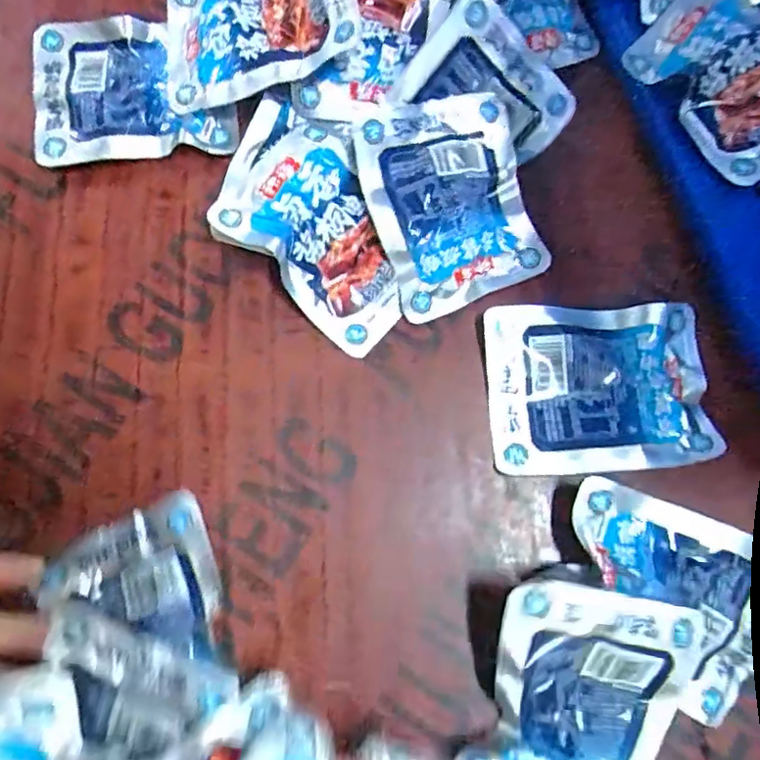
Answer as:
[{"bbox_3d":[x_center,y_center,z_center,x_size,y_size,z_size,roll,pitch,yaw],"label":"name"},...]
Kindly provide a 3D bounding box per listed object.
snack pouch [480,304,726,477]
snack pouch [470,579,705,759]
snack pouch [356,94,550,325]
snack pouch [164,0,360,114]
[{"bbox_3d":[0.126,0.004,0.344,0.126,0.011,0.095,-2,75,-3],"label":"snack pouch"},{"bbox_3d":[0.096,0.159,0.284,0.097,0.018,0.120,21,91,-8],"label":"snack pouch"},{"bbox_3d":[0.045,-0.107,0.357,0.096,0.031,0.123,-14,76,-6],"label":"snack pouch"},{"bbox_3d":[-0.081,-0.229,0.377,0.128,0.016,0.104,-16,76,14],"label":"snack pouch"}]

